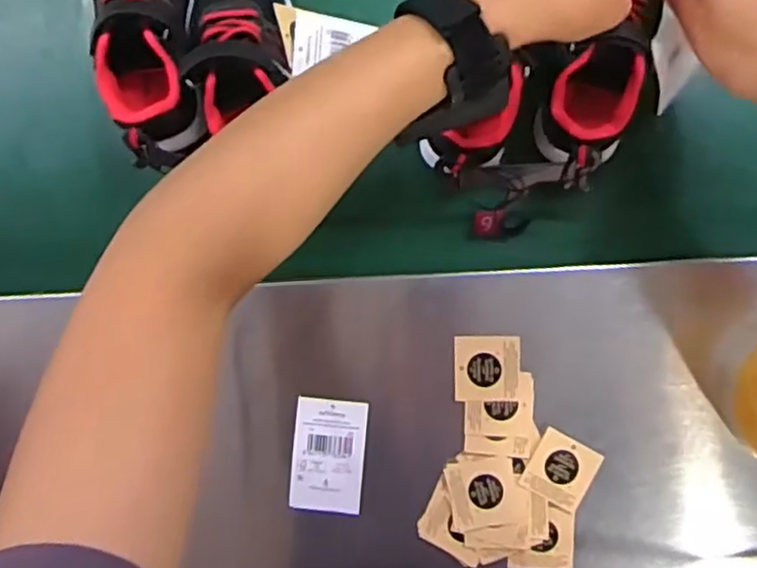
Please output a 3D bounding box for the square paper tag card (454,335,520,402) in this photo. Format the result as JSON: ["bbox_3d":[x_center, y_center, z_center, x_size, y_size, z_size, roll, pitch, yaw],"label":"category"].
[{"bbox_3d":[0.074,0.058,0.468,0.044,0.004,0.045,0,86,5],"label":"square paper tag card"}]

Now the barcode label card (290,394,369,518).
[{"bbox_3d":[-0.034,0.120,0.478,0.050,0.005,0.079,4,92,1],"label":"barcode label card"}]

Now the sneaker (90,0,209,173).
[{"bbox_3d":[-0.155,-0.160,0.455,0.061,0.060,0.166,-10,92,1],"label":"sneaker"}]

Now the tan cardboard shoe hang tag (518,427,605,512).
[{"bbox_3d":[0.124,0.127,0.467,0.043,0.004,0.045,29,88,0],"label":"tan cardboard shoe hang tag"}]

